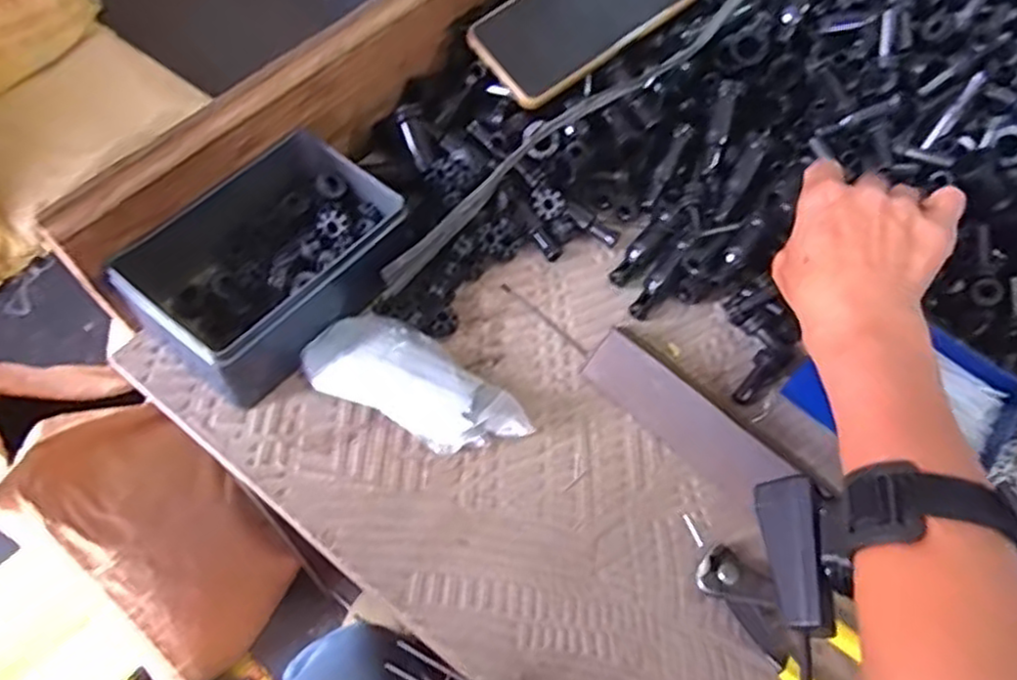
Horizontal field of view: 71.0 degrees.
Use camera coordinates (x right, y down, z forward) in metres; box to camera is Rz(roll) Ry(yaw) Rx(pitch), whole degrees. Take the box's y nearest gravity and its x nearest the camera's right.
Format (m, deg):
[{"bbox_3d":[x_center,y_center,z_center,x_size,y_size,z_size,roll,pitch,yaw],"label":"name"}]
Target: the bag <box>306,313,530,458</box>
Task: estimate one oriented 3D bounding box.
[{"bbox_3d":[-0.051,0.027,0.423,0.133,0.031,0.058,25,62,10],"label":"bag"}]

